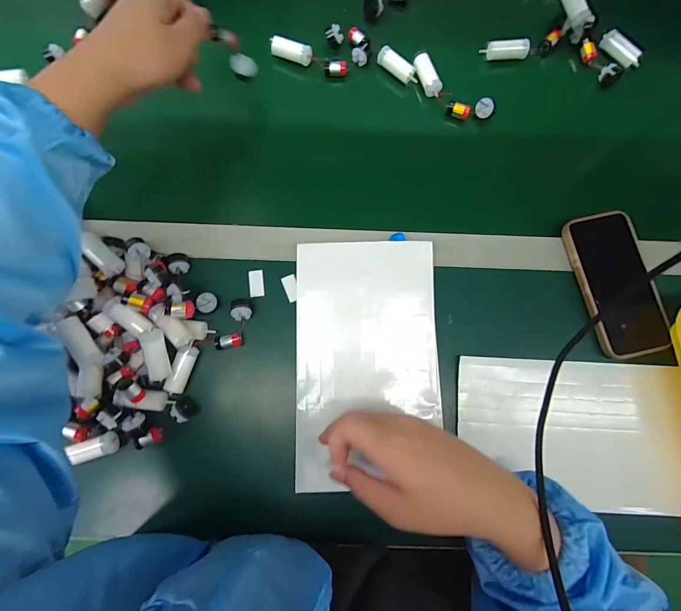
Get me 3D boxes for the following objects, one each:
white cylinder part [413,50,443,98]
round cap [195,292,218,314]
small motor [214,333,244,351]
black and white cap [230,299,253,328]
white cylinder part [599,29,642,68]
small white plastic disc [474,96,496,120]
[{"bbox_3d":[0.110,-0.292,0.438,0.020,0.022,0.056,-20,82,-4],"label":"white cylinder part"},{"bbox_3d":[-0.144,-0.003,0.372,0.022,0.012,0.022,1,86,-10],"label":"round cap"},{"bbox_3d":[-0.120,0.039,0.371,0.026,0.020,0.015,-12,81,-3],"label":"small motor"},{"bbox_3d":[-0.107,0.007,0.375,0.020,0.021,0.028,-12,81,-3],"label":"black and white cap"},{"bbox_3d":[0.365,-0.332,0.448,0.019,0.020,0.057,-40,84,-7],"label":"white cylinder part"},{"bbox_3d":[0.179,-0.244,0.425,0.009,0.024,0.023,-32,106,-41],"label":"small white plastic disc"}]

